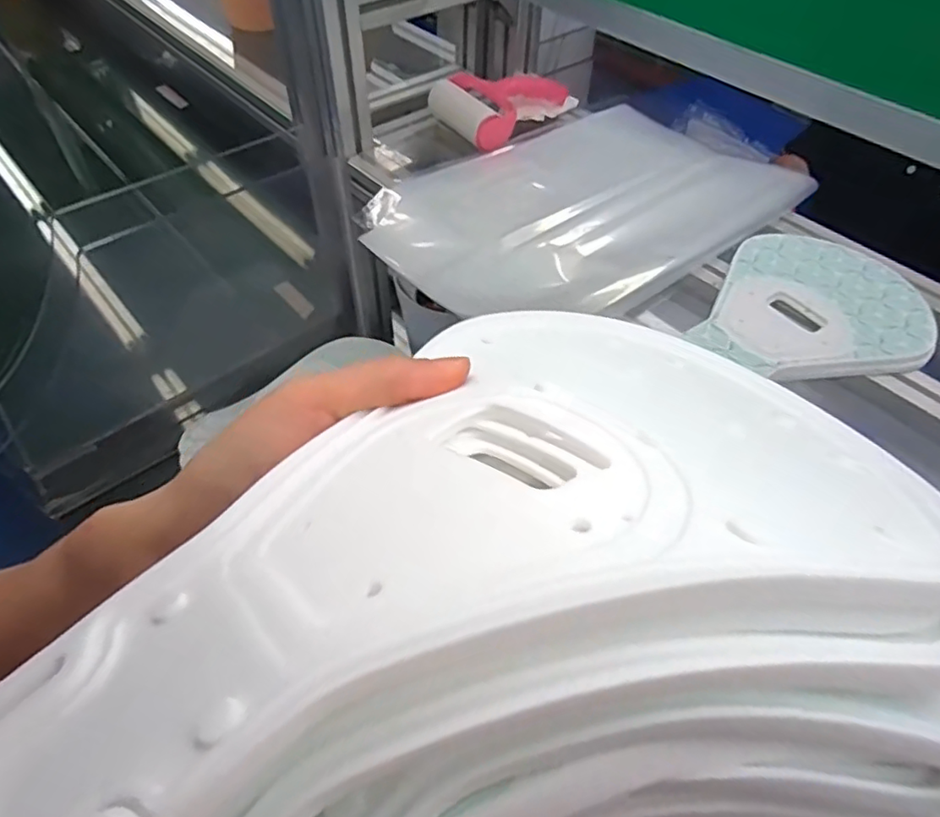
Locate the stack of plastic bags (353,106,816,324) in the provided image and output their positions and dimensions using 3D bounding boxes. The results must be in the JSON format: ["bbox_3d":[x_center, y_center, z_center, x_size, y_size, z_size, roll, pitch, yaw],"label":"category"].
[{"bbox_3d":[0.120,-0.204,0.619,0.398,0.032,0.263,-25,57,-21],"label":"stack of plastic bags"}]

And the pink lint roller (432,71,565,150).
[{"bbox_3d":[0.051,-0.354,0.716,0.167,0.050,0.120,-17,54,-15],"label":"pink lint roller"}]

